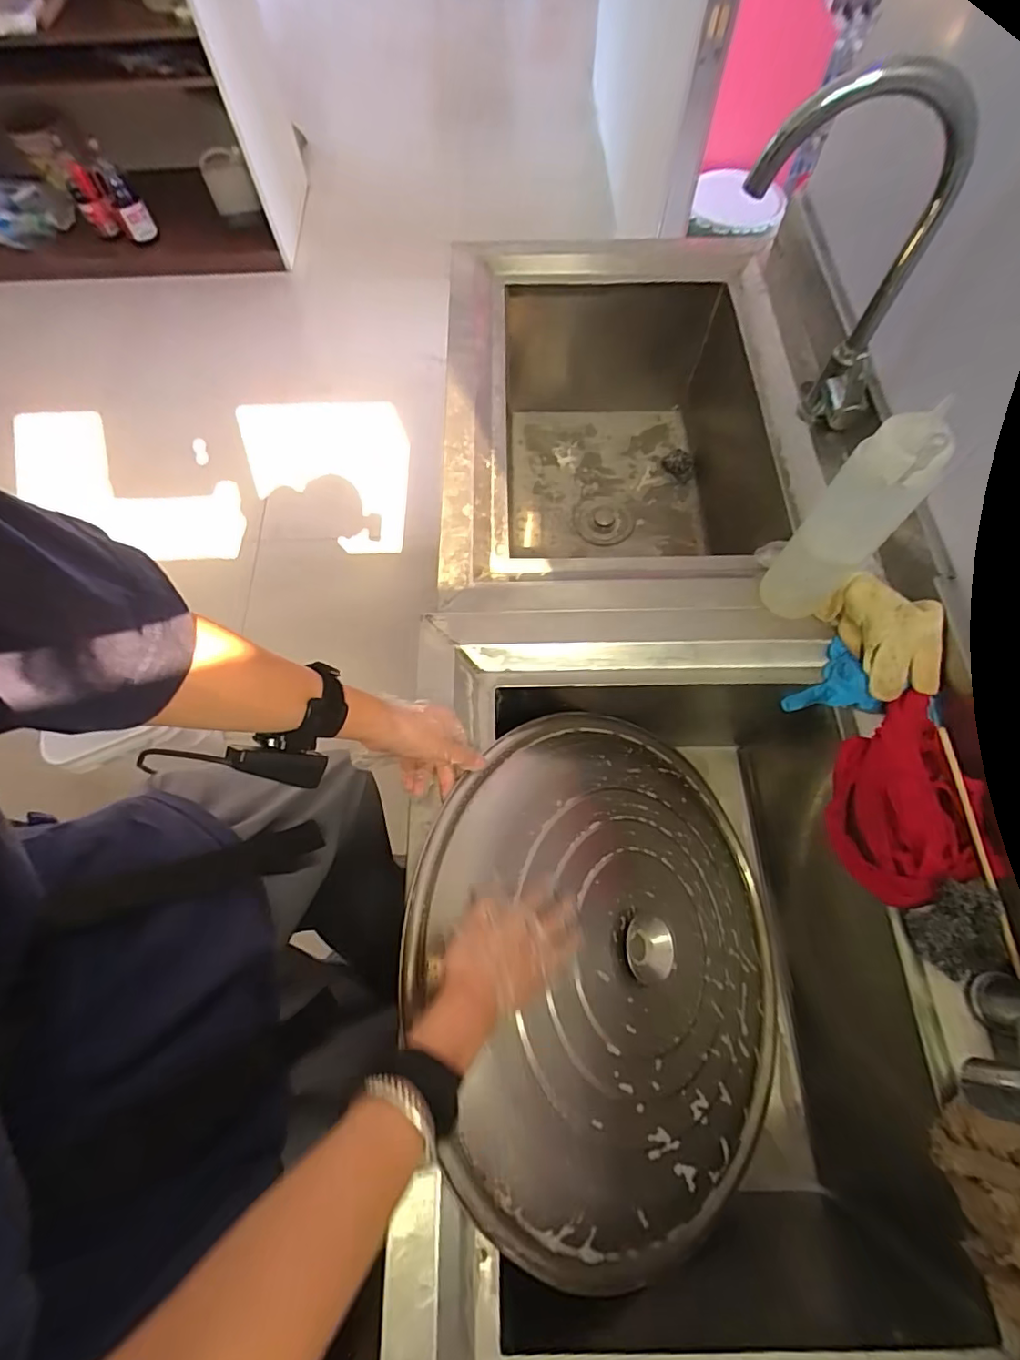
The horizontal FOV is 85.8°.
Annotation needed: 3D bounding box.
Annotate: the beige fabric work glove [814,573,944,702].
[{"bbox_3d":[0.397,-0.046,0.578,0.069,0.070,0.130,-16,68,-6],"label":"beige fabric work glove"}]

